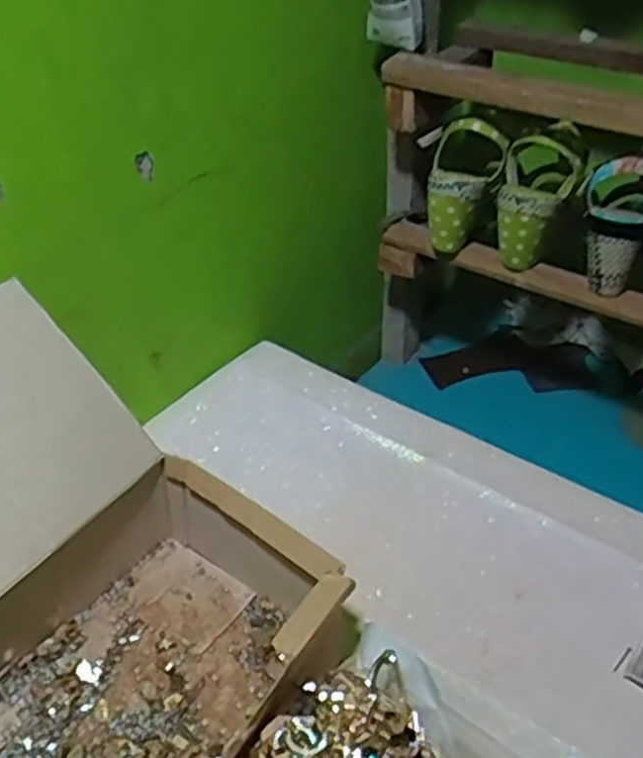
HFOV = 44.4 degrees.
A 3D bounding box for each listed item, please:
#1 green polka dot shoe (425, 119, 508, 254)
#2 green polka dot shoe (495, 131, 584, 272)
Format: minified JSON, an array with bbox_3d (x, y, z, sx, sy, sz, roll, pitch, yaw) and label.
[{"bbox_3d":[0.149,-0.214,0.881,0.087,0.142,0.073,22,14,24],"label":"green polka dot shoe"},{"bbox_3d":[0.230,-0.191,0.845,0.079,0.126,0.080,9,39,12],"label":"green polka dot shoe"}]

